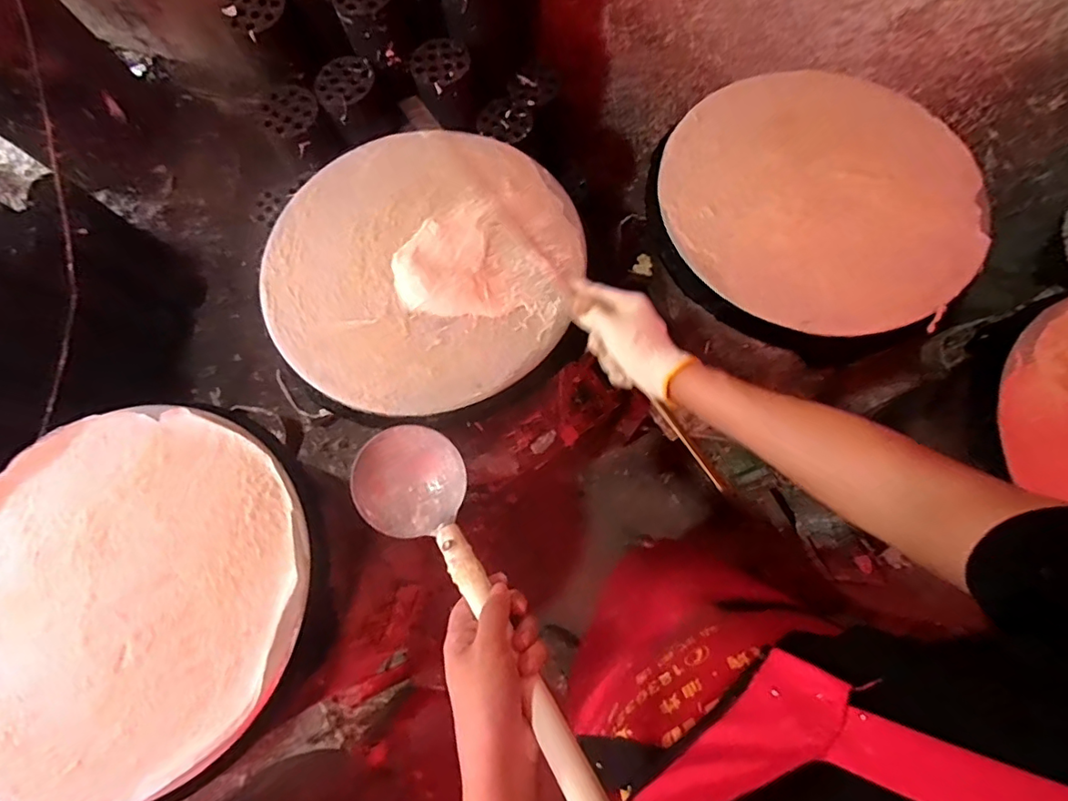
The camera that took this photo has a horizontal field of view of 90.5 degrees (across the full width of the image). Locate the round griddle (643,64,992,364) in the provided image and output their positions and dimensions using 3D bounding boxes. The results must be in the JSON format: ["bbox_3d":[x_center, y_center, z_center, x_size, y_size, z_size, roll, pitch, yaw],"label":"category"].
[{"bbox_3d":[0.332,-0.237,0.631,0.362,0.046,0.355,-1,72,2],"label":"round griddle"}]

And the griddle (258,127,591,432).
[{"bbox_3d":[-0.126,-0.153,0.607,0.356,0.035,0.350,-1,72,2],"label":"griddle"}]

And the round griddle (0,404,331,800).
[{"bbox_3d":[-0.407,0.191,0.528,0.377,0.029,0.359,-1,72,2],"label":"round griddle"}]

